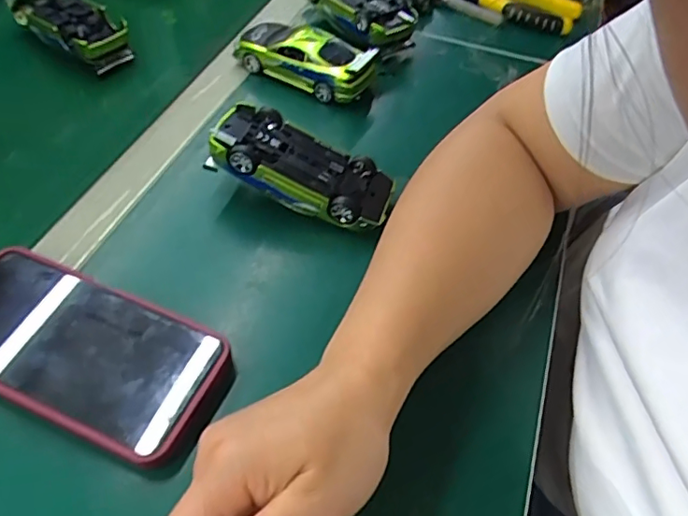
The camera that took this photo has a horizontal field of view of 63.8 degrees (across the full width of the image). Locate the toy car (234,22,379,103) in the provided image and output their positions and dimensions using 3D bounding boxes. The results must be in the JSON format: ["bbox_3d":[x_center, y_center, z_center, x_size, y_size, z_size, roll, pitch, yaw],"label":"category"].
[{"bbox_3d":[-0.033,-0.182,0.491,0.125,0.039,0.060,19,52,12],"label":"toy car"}]

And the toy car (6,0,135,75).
[{"bbox_3d":[-0.255,-0.216,0.511,0.140,0.041,0.050,29,55,20],"label":"toy car"}]

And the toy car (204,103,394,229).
[{"bbox_3d":[-0.029,-0.061,0.391,0.127,0.035,0.051,25,51,-5],"label":"toy car"}]

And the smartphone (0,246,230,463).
[{"bbox_3d":[-0.150,0.049,0.310,0.162,0.015,0.079,20,52,14],"label":"smartphone"}]

